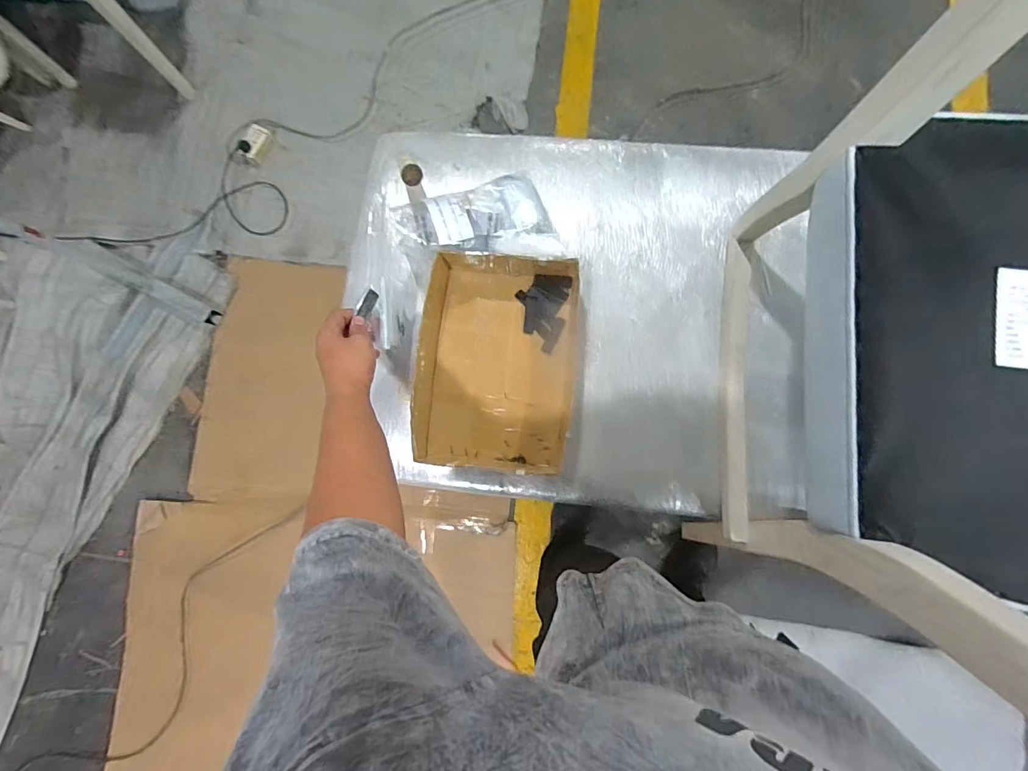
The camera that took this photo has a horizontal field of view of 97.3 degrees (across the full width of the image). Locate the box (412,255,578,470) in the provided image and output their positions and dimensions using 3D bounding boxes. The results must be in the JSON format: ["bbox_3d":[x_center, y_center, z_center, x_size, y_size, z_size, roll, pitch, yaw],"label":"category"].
[{"bbox_3d":[-0.026,-0.034,0.684,0.246,0.075,0.316,6,81,2],"label":"box"}]

